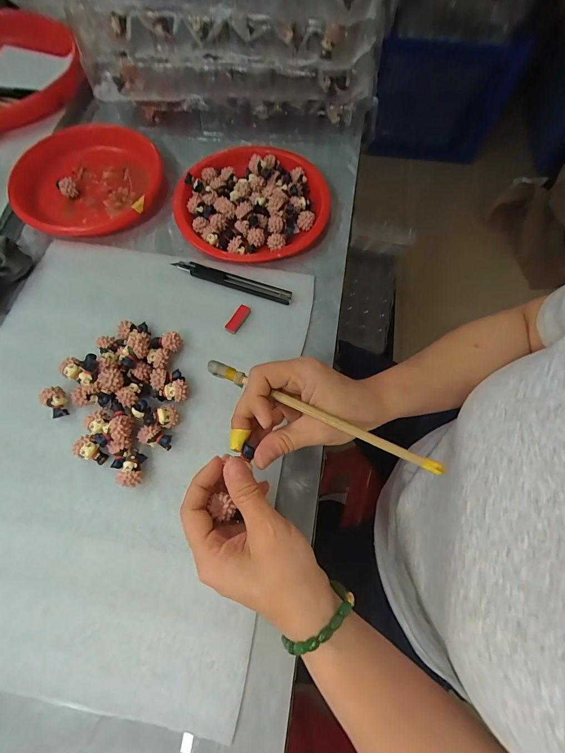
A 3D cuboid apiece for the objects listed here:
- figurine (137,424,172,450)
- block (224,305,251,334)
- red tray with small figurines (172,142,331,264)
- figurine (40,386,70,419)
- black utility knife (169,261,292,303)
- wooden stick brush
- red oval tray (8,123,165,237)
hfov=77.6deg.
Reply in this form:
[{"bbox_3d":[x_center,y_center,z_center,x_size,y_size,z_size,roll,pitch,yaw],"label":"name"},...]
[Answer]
[{"bbox_3d":[-0.114,0.054,0.316,0.026,0.020,0.018,19,69,8],"label":"figurine"},{"bbox_3d":[-0.047,-0.061,0.369,0.013,0.006,0.034,25,70,10],"label":"block"},{"bbox_3d":[-0.037,-0.212,0.418,0.177,0.031,0.174,-3,67,-1],"label":"red tray with small figurines"},{"bbox_3d":[-0.212,0.023,0.329,0.019,0.022,0.027,-33,71,-12],"label":"figurine"},{"bbox_3d":[-0.056,-0.104,0.385,0.135,0.008,0.017,19,69,8],"label":"black utility knife"},{"bbox_3d":[0.026,0.027,0.251,0.179,0.005,0.009,24,70,9],"label":"wooden stick brush"},{"bbox_3d":[-0.241,-0.241,0.431,0.180,0.026,0.158,-4,67,-1],"label":"red oval tray"}]

